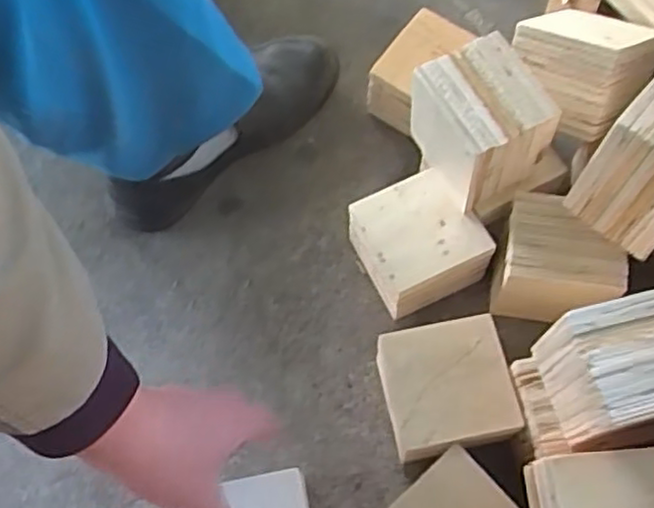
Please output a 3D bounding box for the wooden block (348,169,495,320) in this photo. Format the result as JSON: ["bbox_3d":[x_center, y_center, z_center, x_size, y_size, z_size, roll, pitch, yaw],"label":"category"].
[{"bbox_3d":[0.080,-0.006,0.653,0.105,0.082,0.101,-25,68,-9],"label":"wooden block"}]

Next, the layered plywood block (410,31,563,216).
[{"bbox_3d":[0.126,-0.106,0.592,0.091,0.093,0.100,-26,68,-9],"label":"layered plywood block"}]

